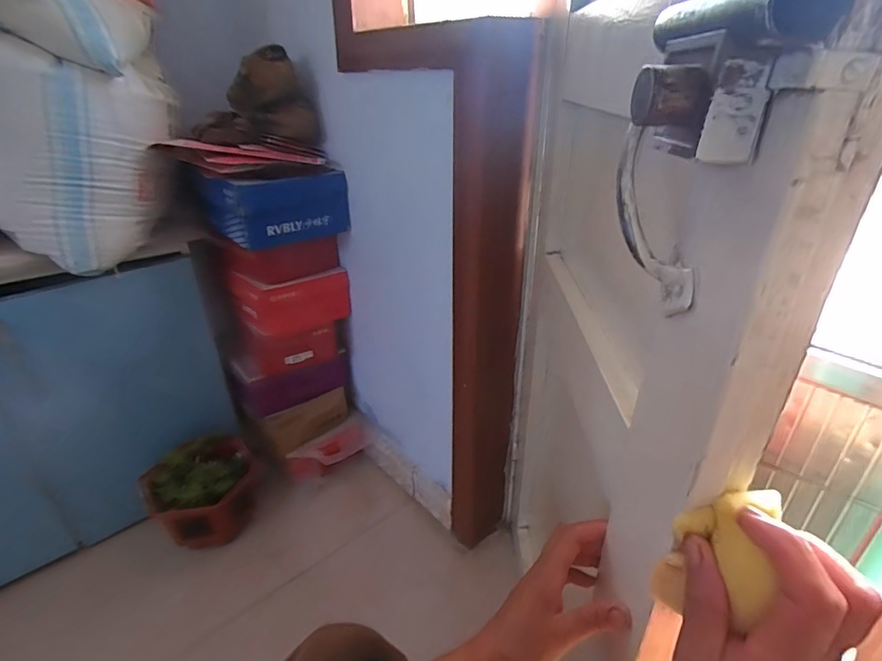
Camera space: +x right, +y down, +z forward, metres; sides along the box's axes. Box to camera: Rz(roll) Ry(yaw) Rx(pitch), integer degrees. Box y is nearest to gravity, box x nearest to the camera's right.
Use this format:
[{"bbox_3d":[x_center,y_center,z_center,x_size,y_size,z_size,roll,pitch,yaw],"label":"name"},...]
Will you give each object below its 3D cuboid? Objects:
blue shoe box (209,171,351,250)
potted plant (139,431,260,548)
[{"bbox_3d":[-0.323,-0.249,0.950,0.235,0.122,0.177,-25,36,-36],"label":"blue shoe box"},{"bbox_3d":[-0.515,0.352,1.034,0.203,0.154,0.177,-25,36,-36],"label":"potted plant"}]

